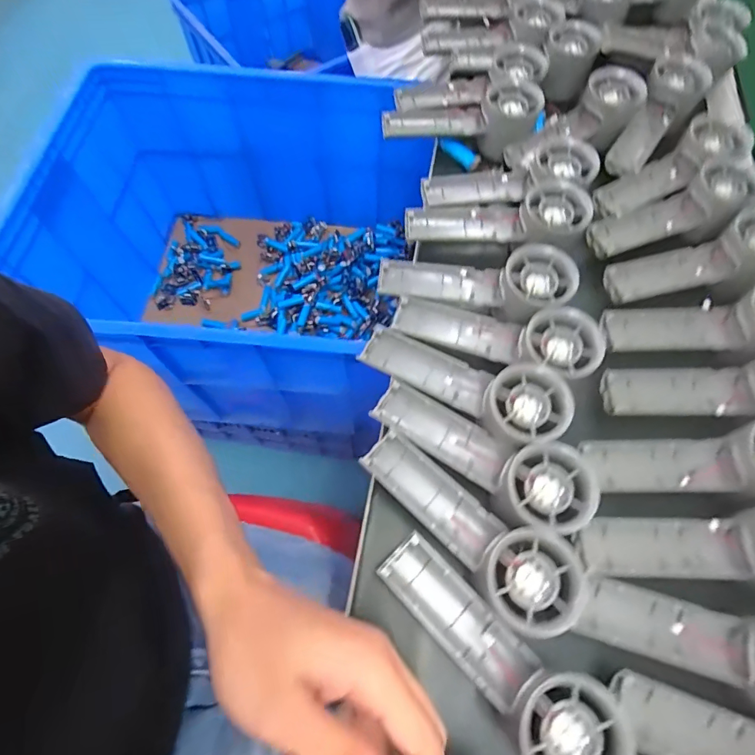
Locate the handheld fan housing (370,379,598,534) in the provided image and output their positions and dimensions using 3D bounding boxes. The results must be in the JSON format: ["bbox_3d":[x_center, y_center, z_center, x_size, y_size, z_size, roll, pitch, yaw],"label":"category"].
[{"bbox_3d":[0.071,0.054,0.320,0.157,0.033,0.055,28,66,24],"label":"handheld fan housing"}]

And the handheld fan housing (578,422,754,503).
[{"bbox_3d":[0.228,0.061,0.314,0.151,0.029,0.052,-5,65,10],"label":"handheld fan housing"}]

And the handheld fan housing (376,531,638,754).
[{"bbox_3d":[0.070,0.168,0.270,0.058,0.037,0.162,-41,61,-19],"label":"handheld fan housing"}]

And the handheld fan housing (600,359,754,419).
[{"bbox_3d":[0.258,0.010,0.340,0.159,0.025,0.057,-5,65,11],"label":"handheld fan housing"}]

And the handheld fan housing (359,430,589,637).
[{"bbox_3d":[0.059,0.097,0.297,0.054,0.028,0.158,-42,60,-19],"label":"handheld fan housing"}]

